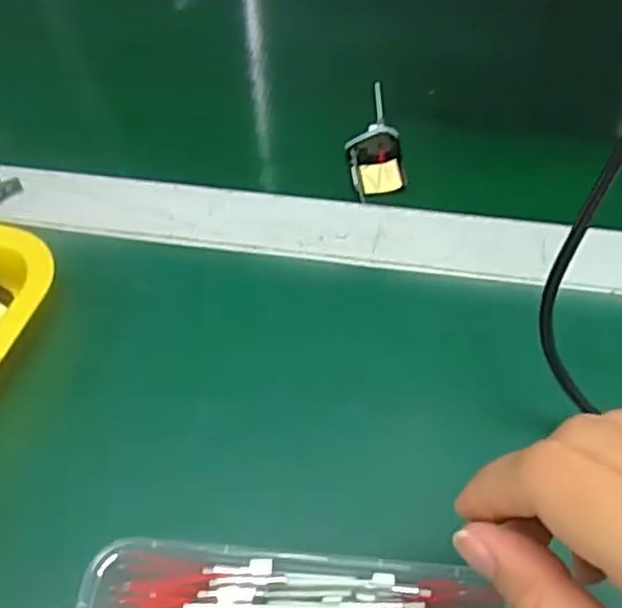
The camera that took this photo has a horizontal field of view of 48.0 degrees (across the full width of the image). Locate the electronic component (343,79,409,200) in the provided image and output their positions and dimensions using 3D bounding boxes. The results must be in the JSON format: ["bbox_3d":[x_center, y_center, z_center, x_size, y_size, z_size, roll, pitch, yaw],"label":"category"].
[{"bbox_3d":[0.042,-0.111,0.479,0.036,0.018,0.086,-7,56,-2],"label":"electronic component"}]

